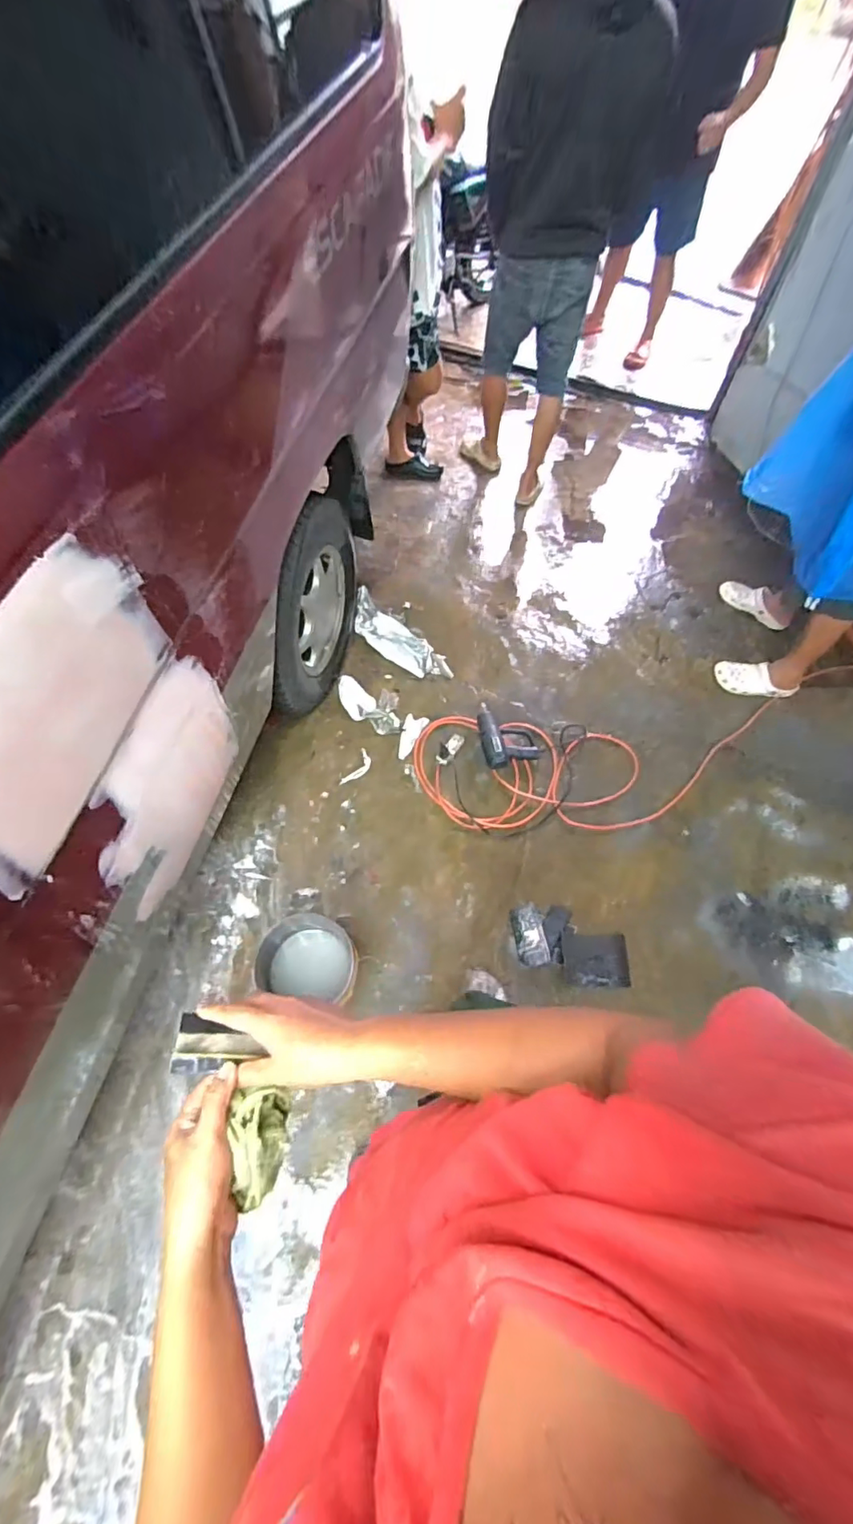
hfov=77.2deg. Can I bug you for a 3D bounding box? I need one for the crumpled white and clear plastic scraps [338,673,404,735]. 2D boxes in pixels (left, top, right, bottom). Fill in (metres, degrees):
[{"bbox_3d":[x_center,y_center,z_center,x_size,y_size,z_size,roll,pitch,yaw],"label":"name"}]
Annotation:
[{"bbox_3d":[-0.194,-0.195,1.829,0.253,0.025,0.163,16,61,7],"label":"crumpled white and clear plastic scraps"}]

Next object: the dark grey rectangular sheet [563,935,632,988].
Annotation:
[{"bbox_3d":[0.477,0.560,1.504,0.173,0.015,0.140,-3,75,8],"label":"dark grey rectangular sheet"}]

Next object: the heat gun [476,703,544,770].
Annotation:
[{"bbox_3d":[0.258,-0.100,1.784,0.183,0.074,0.231,-17,63,-11],"label":"heat gun"}]

